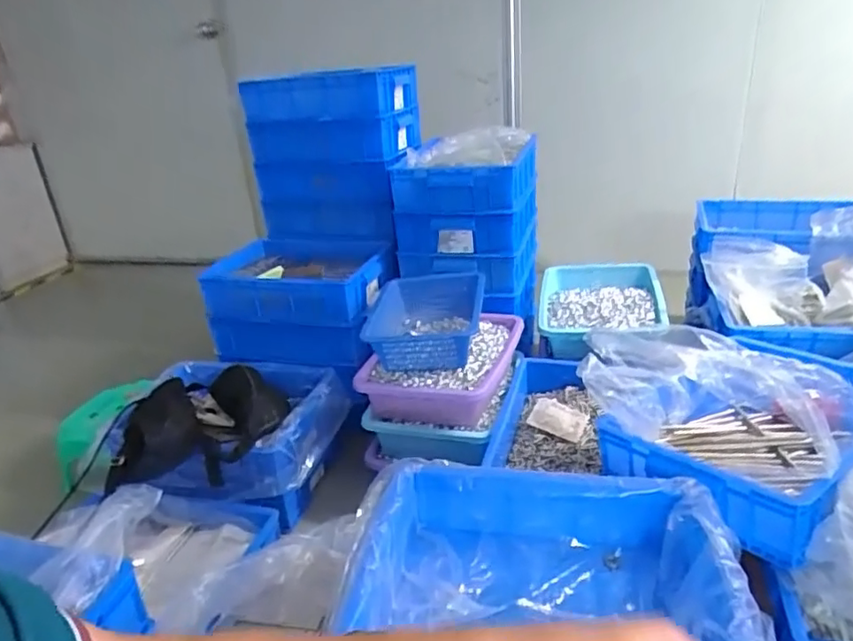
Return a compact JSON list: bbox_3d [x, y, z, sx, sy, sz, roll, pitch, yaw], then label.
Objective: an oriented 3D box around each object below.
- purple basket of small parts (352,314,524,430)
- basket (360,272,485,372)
[{"bbox_3d":[0.042,0.099,1.295,0.290,0.118,0.334,6,27,22],"label":"purple basket of small parts"},{"bbox_3d":[-0.005,0.008,1.260,0.259,0.110,0.307,-3,25,3],"label":"basket"}]

